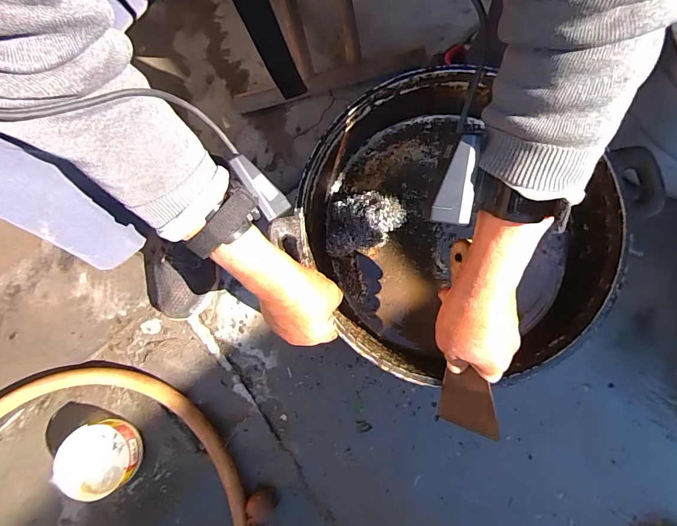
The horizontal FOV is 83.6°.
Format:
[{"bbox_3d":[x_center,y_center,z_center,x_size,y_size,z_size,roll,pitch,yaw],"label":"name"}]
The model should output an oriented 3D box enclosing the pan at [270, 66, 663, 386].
[{"bbox_3d":[0.136,-0.038,0.479,0.373,0.102,0.354,0,79,-1],"label":"pan"}]

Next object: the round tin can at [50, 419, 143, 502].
[{"bbox_3d":[-0.364,0.298,0.577,0.122,0.048,0.106,-14,80,-1],"label":"round tin can"}]

